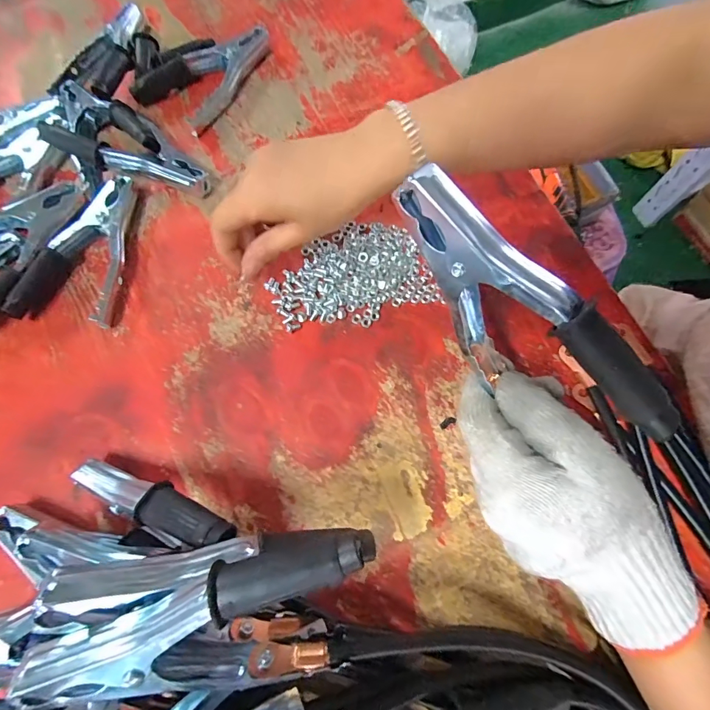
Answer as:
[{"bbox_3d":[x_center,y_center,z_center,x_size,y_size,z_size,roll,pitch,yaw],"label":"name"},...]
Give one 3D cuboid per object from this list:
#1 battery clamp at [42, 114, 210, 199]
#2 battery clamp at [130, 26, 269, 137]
[{"bbox_3d":[-0.196,-0.187,0.359,0.142,0.037,0.068,23,74,9],"label":"battery clamp"},{"bbox_3d":[-0.149,-0.289,0.399,0.085,0.025,0.131,30,75,11],"label":"battery clamp"}]

